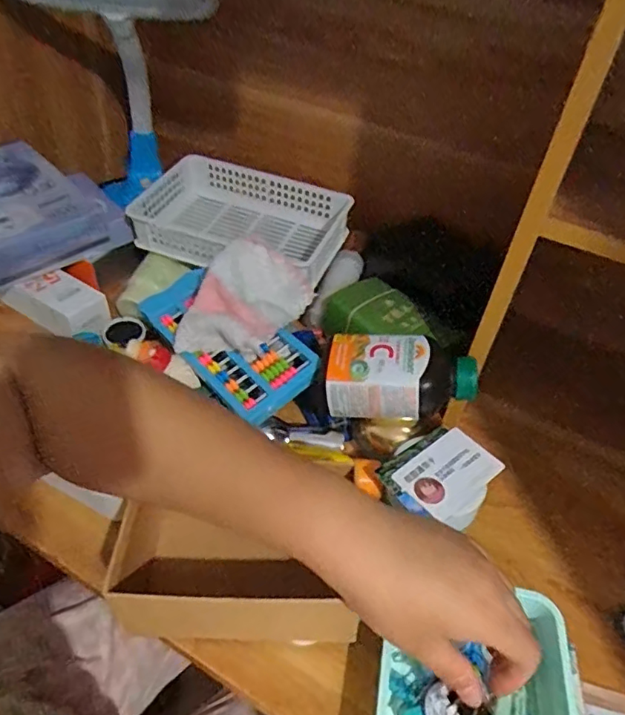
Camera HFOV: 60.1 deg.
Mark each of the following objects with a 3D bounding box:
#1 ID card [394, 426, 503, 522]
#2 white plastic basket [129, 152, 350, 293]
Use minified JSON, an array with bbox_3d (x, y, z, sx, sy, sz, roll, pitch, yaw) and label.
[{"bbox_3d":[0.113,0.094,0.447,0.085,0.004,0.053,-27,54,-30],"label":"ID card"},{"bbox_3d":[-0.085,-0.165,0.660,0.238,0.055,0.157,18,45,12],"label":"white plastic basket"}]

